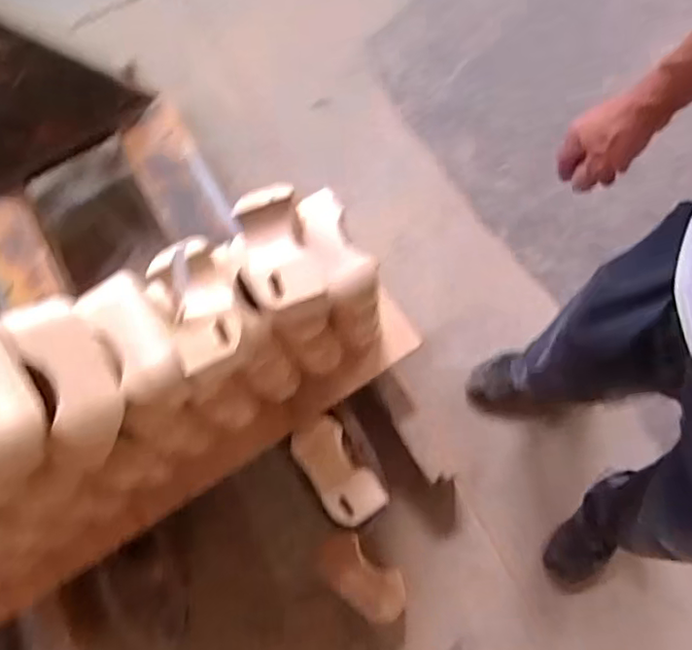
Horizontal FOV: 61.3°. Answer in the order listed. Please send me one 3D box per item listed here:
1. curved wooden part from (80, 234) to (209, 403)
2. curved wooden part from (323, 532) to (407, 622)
[{"bbox_3d":[-0.287,0.013,0.788,0.090,0.033,0.180,-32,74,-6],"label":"curved wooden part"},{"bbox_3d":[0.036,0.486,1.125,0.181,0.024,0.096,40,79,14],"label":"curved wooden part"}]

